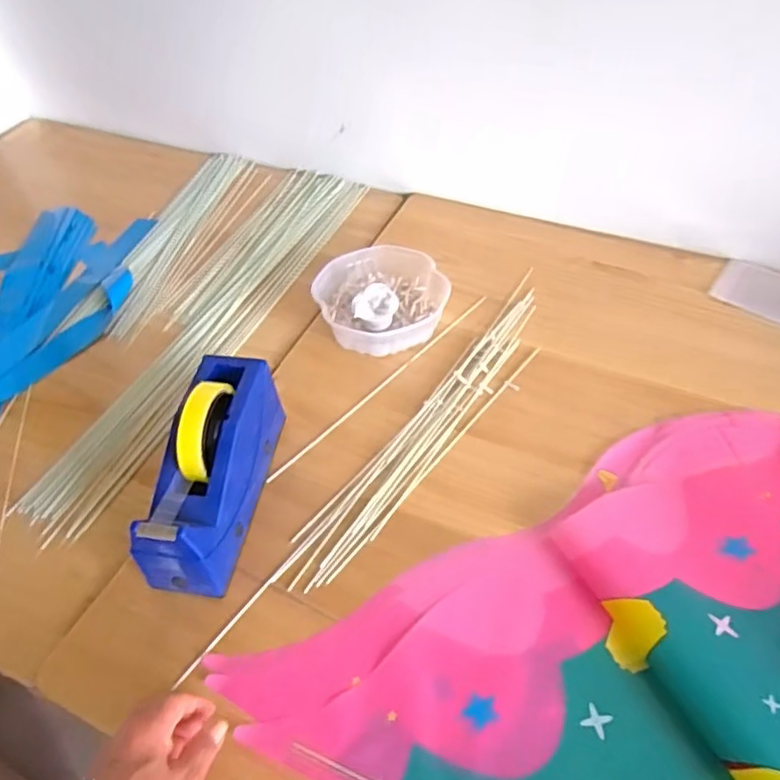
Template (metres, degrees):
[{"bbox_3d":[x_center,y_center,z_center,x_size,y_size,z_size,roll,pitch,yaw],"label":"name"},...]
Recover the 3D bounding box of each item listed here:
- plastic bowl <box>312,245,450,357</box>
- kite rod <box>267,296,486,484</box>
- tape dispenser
[{"bbox_3d":[-0.011,-0.113,0.755,0.148,0.049,0.149,-2,48,2],"label":"plastic bowl"},{"bbox_3d":[-0.001,-0.011,0.694,0.011,0.004,0.349,32,58,28],"label":"kite rod"},{"bbox_3d":[-0.160,0.068,0.556,0.069,0.124,0.202,4,49,7],"label":"tape dispenser"}]

